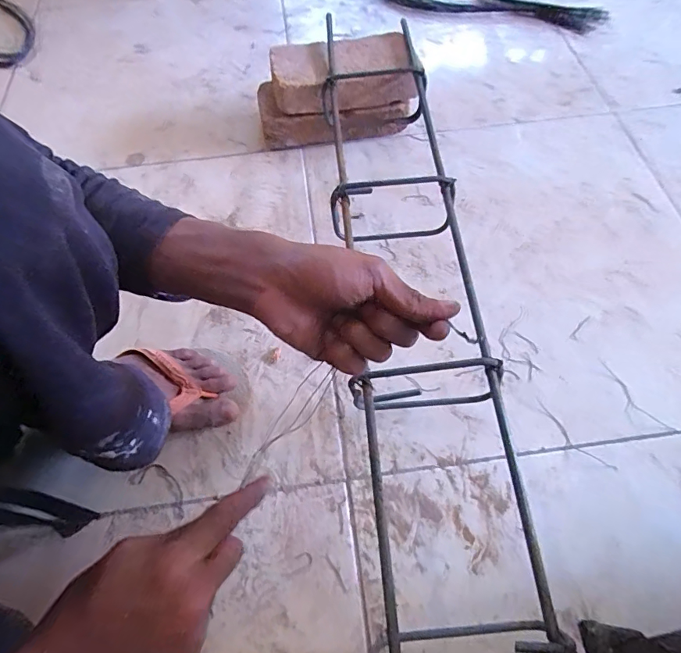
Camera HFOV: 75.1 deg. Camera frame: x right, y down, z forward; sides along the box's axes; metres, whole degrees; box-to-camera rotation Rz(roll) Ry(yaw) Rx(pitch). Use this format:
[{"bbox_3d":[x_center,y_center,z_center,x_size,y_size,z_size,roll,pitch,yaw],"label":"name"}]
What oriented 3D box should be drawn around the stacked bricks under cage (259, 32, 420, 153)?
[{"bbox_3d":[-0.007,-0.348,0.663,0.231,0.111,0.108,-11,63,-3],"label":"stacked bricks under cage"}]

